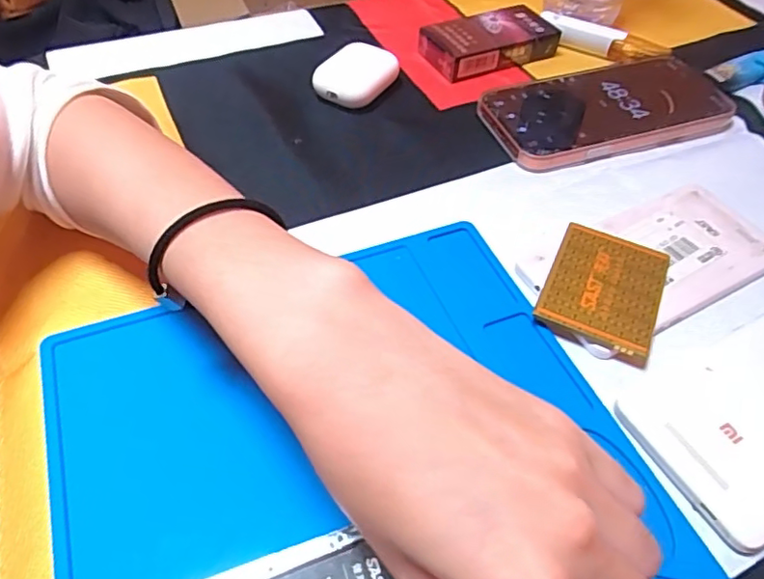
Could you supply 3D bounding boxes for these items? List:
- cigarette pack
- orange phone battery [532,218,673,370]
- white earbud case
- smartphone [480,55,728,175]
[{"bbox_3d":[0.083,-0.195,0.455,0.100,0.023,0.056,-22,55,-19],"label":"cigarette pack"},{"bbox_3d":[0.115,-0.002,0.301,0.055,0.008,0.074,22,53,15],"label":"orange phone battery"},{"bbox_3d":[-0.018,-0.149,0.414,0.041,0.023,0.054,36,58,24],"label":"white earbud case"},{"bbox_3d":[0.158,-0.127,0.405,0.172,0.014,0.087,-15,53,-14],"label":"smartphone"}]

